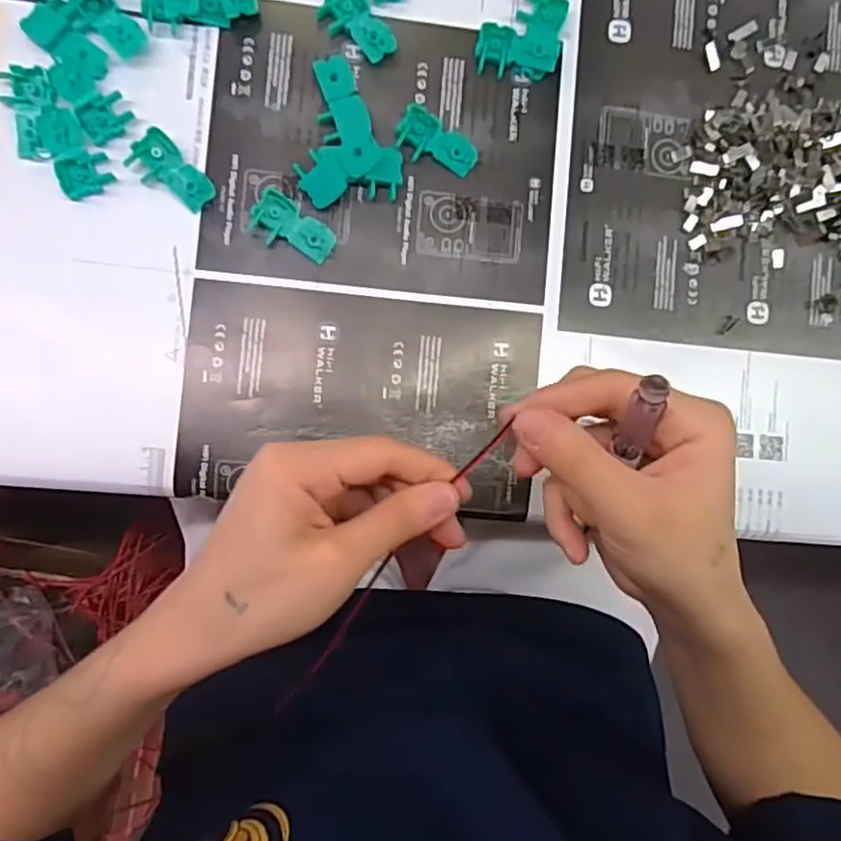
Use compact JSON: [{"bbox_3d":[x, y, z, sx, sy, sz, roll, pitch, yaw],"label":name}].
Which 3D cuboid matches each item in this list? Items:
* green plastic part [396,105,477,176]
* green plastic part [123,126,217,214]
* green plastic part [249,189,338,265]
[{"bbox_3d":[0.009,-0.145,0.338,0.043,0.008,0.023,27,86,-4],"label":"green plastic part"},{"bbox_3d":[-0.126,-0.124,0.324,0.025,0.007,0.042,-44,93,-5],"label":"green plastic part"},{"bbox_3d":[-0.066,-0.098,0.331,0.044,0.005,0.025,36,86,-4],"label":"green plastic part"}]

